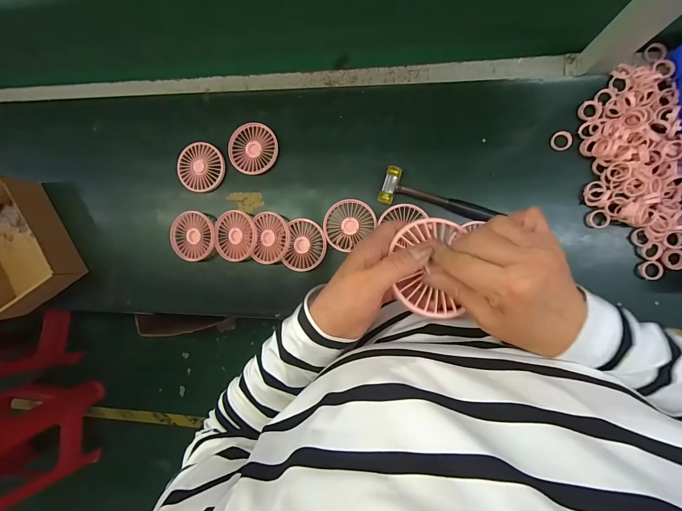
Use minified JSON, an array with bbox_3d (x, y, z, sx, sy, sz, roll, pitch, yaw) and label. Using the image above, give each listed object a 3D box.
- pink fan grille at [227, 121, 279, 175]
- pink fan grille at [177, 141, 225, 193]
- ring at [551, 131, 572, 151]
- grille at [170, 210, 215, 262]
[{"bbox_3d":[-0.155,-0.188,0.565,0.084,0.011,0.087,30,103,1],"label":"pink fan grille"},{"bbox_3d":[-0.254,-0.160,0.579,0.083,0.008,0.085,0,91,3],"label":"pink fan grille"},{"bbox_3d":[0.340,-0.177,0.490,0.029,0.004,0.028,0,90,8],"label":"ring"},{"bbox_3d":[-0.269,-0.036,0.579,0.081,0.015,0.090,-24,87,7],"label":"grille"}]

